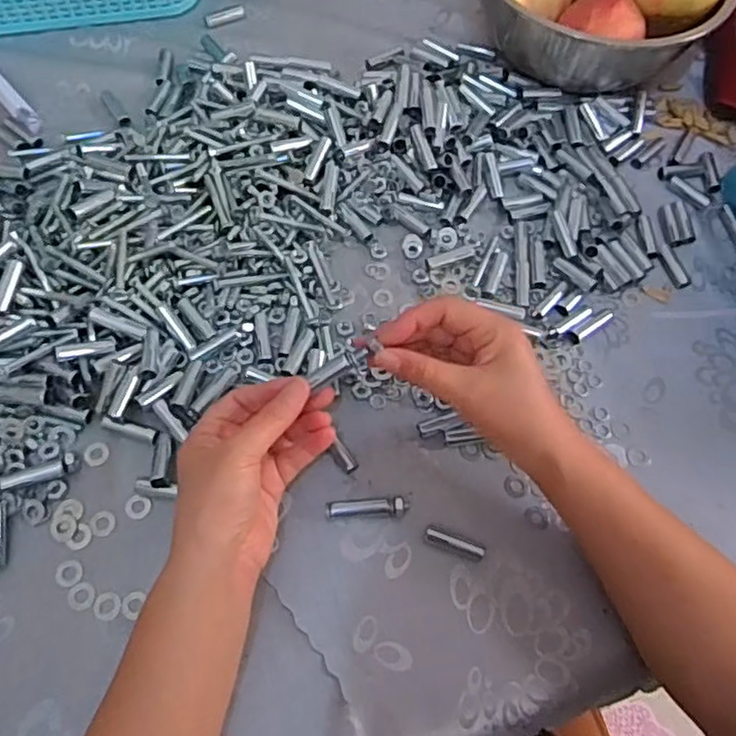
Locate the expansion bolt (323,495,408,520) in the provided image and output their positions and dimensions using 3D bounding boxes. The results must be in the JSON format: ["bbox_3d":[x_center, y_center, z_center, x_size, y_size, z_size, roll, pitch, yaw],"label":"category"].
[{"bbox_3d":[0.000,0.092,0.430,0.054,0.013,0.013,-1,63,-4],"label":"expansion bolt"}]

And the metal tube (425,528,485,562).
[{"bbox_3d":[0.057,0.113,0.419,0.039,0.011,0.008,21,64,8],"label":"metal tube"}]

